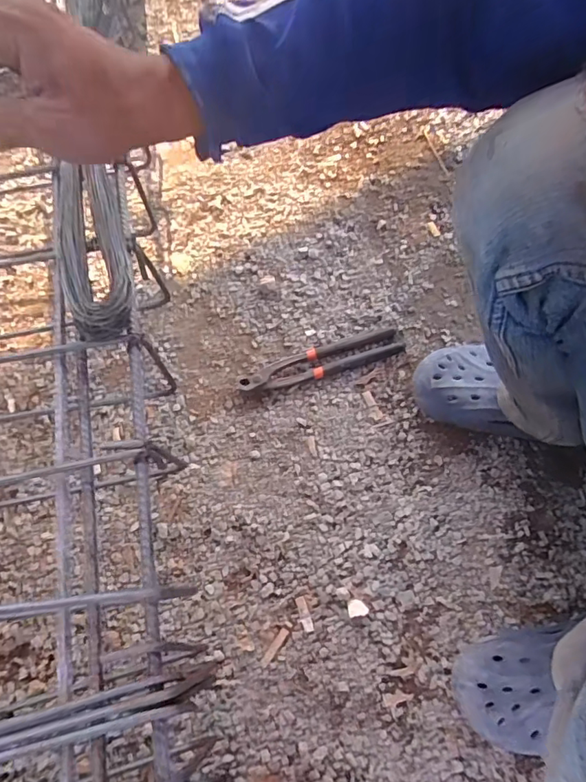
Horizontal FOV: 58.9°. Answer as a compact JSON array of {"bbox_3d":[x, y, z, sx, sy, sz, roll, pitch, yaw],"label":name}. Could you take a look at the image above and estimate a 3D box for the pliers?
[{"bbox_3d":[0.036,-0.040,0.686,0.218,0.012,0.046,-17,70,-5],"label":"pliers"}]

